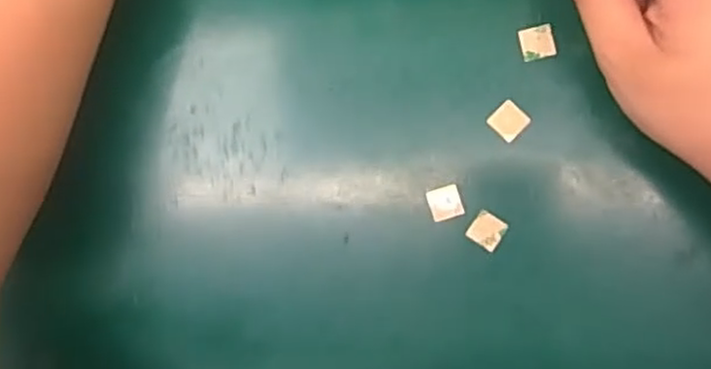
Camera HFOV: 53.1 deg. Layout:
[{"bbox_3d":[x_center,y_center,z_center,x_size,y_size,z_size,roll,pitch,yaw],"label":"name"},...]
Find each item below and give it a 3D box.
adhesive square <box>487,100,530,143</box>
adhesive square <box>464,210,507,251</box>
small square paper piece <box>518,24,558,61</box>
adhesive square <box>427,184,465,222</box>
[{"bbox_3d":[0.074,-0.031,0.344,0.016,0.004,0.016,-44,82,6],"label":"adhesive square"},{"bbox_3d":[0.064,0.022,0.344,0.016,0.004,0.016,33,94,10],"label":"adhesive square"},{"bbox_3d":[0.088,-0.068,0.341,0.016,0.004,0.016,-14,86,9],"label":"small square paper piece"},{"bbox_3d":[0.044,0.009,0.348,0.016,0.004,0.016,-17,85,9],"label":"adhesive square"}]

